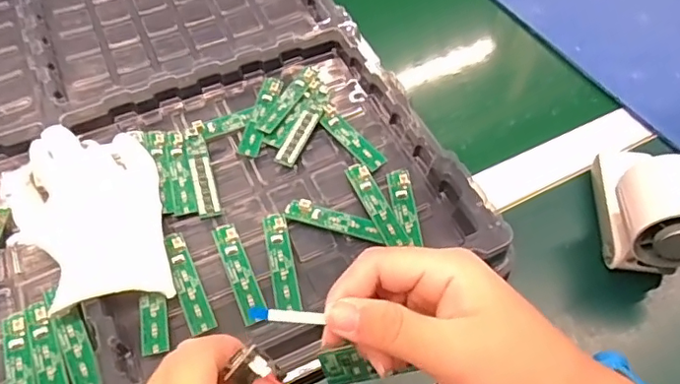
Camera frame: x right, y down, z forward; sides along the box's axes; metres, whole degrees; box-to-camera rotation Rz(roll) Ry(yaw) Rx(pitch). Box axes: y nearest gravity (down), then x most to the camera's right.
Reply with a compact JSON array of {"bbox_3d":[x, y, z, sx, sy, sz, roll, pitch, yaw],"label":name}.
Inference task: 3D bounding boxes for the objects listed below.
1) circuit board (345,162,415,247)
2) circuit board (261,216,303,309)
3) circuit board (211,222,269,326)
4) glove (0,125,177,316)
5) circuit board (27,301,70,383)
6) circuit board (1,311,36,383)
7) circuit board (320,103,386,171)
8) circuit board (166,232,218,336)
[{"bbox_3d":[0.028,0.008,0.427,0.018,0.005,0.078,-23,59,-8],"label":"circuit board"},{"bbox_3d":[-0.043,0.051,0.401,0.018,0.004,0.079,-11,56,-6],"label":"circuit board"},{"bbox_3d":[-0.072,0.057,0.396,0.018,0.005,0.081,-19,58,-15],"label":"circuit board"},{"bbox_3d":[-0.190,0.017,0.405,0.109,0.032,0.150,-15,56,-9],"label":"glove"},{"bbox_3d":[-0.191,0.109,0.358,0.018,0.004,0.082,-23,60,-15],"label":"circuit board"},{"bbox_3d":[-0.207,0.116,0.353,0.018,0.004,0.082,-21,59,-14],"label":"circuit board"},{"bbox_3d":[0.009,-0.047,0.467,0.018,0.004,0.076,-38,64,-9],"label":"circuit board"},{"bbox_3d":[-0.109,0.064,0.393,0.018,0.005,0.081,-16,58,-21],"label":"circuit board"}]

